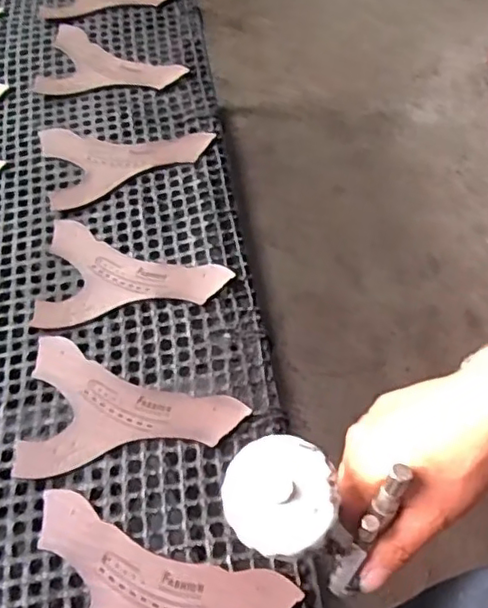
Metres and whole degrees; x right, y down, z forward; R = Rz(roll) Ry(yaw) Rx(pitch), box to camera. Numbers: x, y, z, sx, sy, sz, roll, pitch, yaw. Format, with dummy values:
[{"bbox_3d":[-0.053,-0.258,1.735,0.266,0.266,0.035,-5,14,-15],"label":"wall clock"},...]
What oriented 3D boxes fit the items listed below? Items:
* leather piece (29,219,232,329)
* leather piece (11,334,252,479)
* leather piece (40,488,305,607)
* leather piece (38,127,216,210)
[{"bbox_3d":[-0.122,-0.040,0.683,0.208,0.009,0.140,-2,59,7],"label":"leather piece"},{"bbox_3d":[-0.107,0.093,0.592,0.208,0.009,0.142,-1,58,3],"label":"leather piece"},{"bbox_3d":[-0.068,0.221,0.500,0.208,0.006,0.140,-6,59,4],"label":"leather piece"},{"bbox_3d":[-0.155,-0.204,0.793,0.210,0.007,0.139,-18,61,-2],"label":"leather piece"}]

